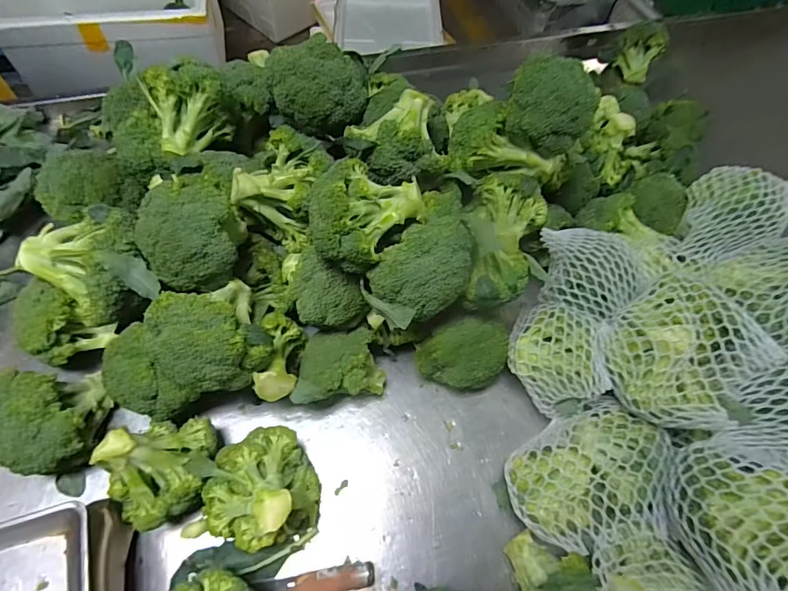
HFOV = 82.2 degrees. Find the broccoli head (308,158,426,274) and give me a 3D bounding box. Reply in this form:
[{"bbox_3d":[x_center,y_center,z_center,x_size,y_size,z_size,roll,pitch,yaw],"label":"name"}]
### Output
[{"bbox_3d":[-0.039,-0.089,0.489,0.105,0.090,0.122,39,67,15],"label":"broccoli head"}]

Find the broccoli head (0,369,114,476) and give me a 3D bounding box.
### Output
[{"bbox_3d":[-0.404,0.144,0.523,0.105,0.091,0.118,-13,64,-11],"label":"broccoli head"}]

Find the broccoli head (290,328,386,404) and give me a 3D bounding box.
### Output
[{"bbox_3d":[-0.075,0.097,0.595,0.113,0.097,0.081,-13,64,-11],"label":"broccoli head"}]

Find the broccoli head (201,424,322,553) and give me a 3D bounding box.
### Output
[{"bbox_3d":[-0.153,0.218,0.510,0.120,0.122,0.120,-16,65,-12],"label":"broccoli head"}]

